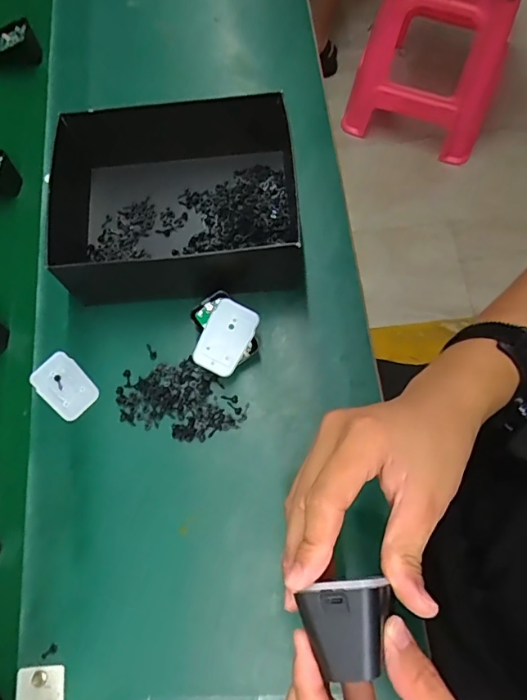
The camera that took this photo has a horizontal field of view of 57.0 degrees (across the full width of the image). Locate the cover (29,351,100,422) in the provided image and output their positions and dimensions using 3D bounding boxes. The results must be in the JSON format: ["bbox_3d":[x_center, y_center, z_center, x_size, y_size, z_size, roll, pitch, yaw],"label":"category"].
[{"bbox_3d":[-0.199,0.034,0.485,0.069,0.004,0.046,41,77,13],"label":"cover"}]

